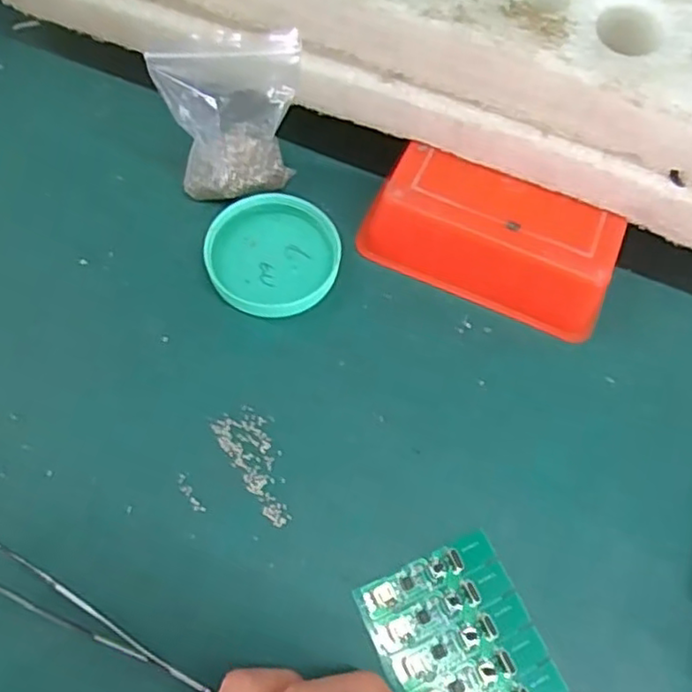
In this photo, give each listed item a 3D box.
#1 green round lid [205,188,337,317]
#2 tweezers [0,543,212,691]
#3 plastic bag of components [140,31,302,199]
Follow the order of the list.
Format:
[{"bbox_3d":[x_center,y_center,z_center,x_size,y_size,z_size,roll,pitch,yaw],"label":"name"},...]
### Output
[{"bbox_3d":[-0.037,-0.048,0.324,0.064,0.014,0.066,1,64,-3],"label":"green round lid"},{"bbox_3d":[-0.105,0.104,0.247,0.117,0.008,0.015,25,66,11],"label":"tweezers"},{"bbox_3d":[-0.054,-0.109,0.311,0.065,0.085,0.028,-8,65,-7],"label":"plastic bag of components"}]

